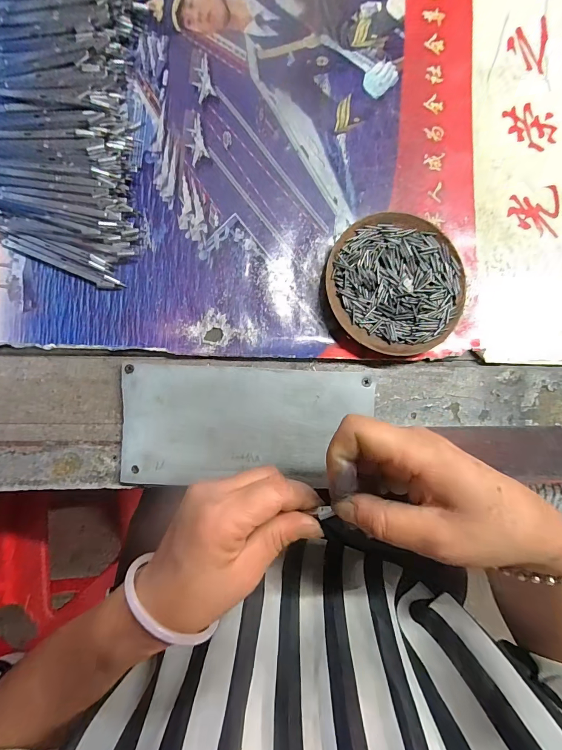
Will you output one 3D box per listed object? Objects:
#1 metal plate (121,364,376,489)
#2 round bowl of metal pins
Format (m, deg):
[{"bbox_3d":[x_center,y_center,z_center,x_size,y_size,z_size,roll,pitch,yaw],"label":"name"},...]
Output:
[{"bbox_3d":[-0.024,0.040,0.277,0.195,0.004,0.090,2,86,-5],"label":"metal plate"},{"bbox_3d":[0.095,-0.076,0.294,0.113,0.016,0.114,0,86,-5],"label":"round bowl of metal pins"}]

